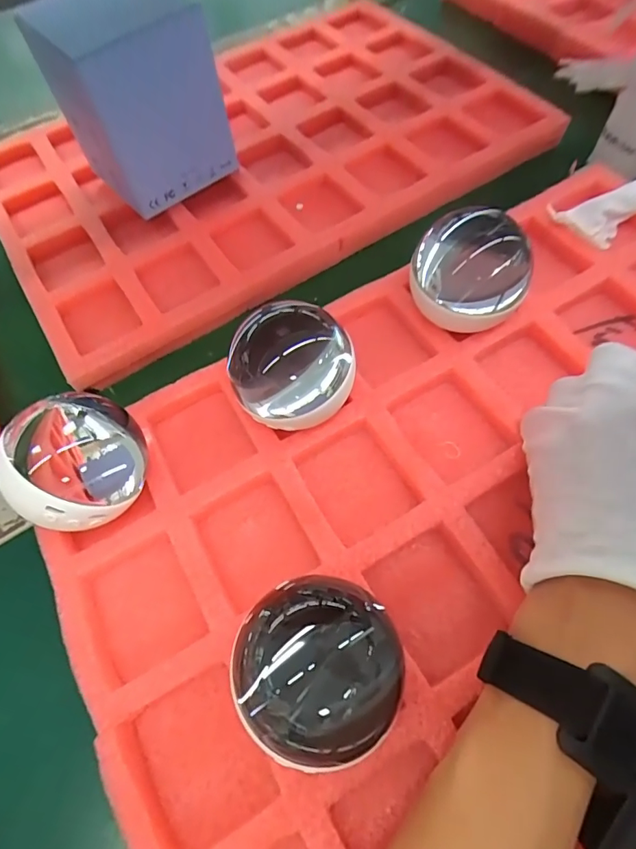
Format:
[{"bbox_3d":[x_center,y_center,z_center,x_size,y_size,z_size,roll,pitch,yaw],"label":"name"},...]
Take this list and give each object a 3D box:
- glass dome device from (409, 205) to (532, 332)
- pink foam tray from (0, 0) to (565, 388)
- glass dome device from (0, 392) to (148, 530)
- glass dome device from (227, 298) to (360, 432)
[{"bbox_3d":[0.101,-0.098,0.317,0.078,0.065,0.068,3,62,5],"label":"glass dome device"},{"bbox_3d":[-0.064,-0.280,0.477,0.503,0.034,0.354,-31,64,-13],"label":"pink foam tray"},{"bbox_3d":[-0.134,0.027,0.276,0.068,0.064,0.064,-2,61,3],"label":"glass dome device"},{"bbox_3d":[-0.015,-0.028,0.298,0.073,0.066,0.061,-1,61,3],"label":"glass dome device"}]

